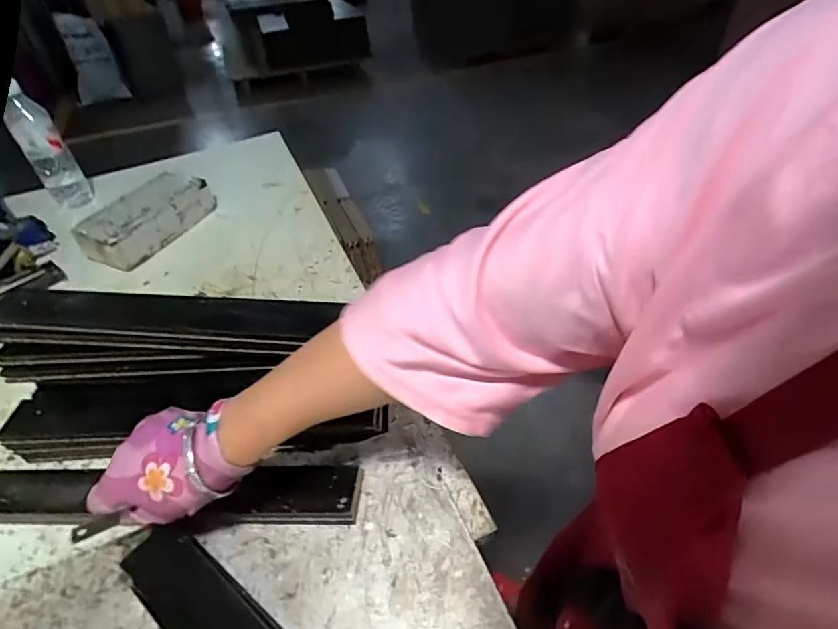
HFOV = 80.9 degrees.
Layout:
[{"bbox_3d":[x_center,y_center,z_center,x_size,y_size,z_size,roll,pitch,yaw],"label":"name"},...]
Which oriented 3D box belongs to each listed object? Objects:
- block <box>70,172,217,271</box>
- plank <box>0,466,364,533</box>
[{"bbox_3d":[-0.465,-0.165,0.843,0.107,0.072,0.217,18,47,22],"label":"block"},{"bbox_3d":[-0.251,0.173,0.474,0.395,0.031,0.060,-2,35,9],"label":"plank"}]

